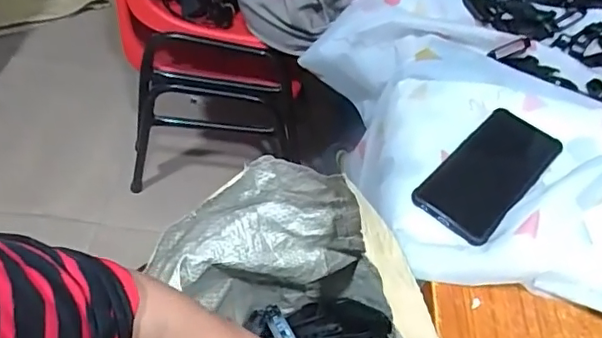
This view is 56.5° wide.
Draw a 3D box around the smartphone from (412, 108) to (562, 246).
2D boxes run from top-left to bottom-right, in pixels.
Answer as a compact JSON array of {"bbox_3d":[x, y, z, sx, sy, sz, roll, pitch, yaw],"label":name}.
[{"bbox_3d":[0.177,0.002,0.530,0.074,0.018,0.155,37,55,23],"label":"smartphone"}]

